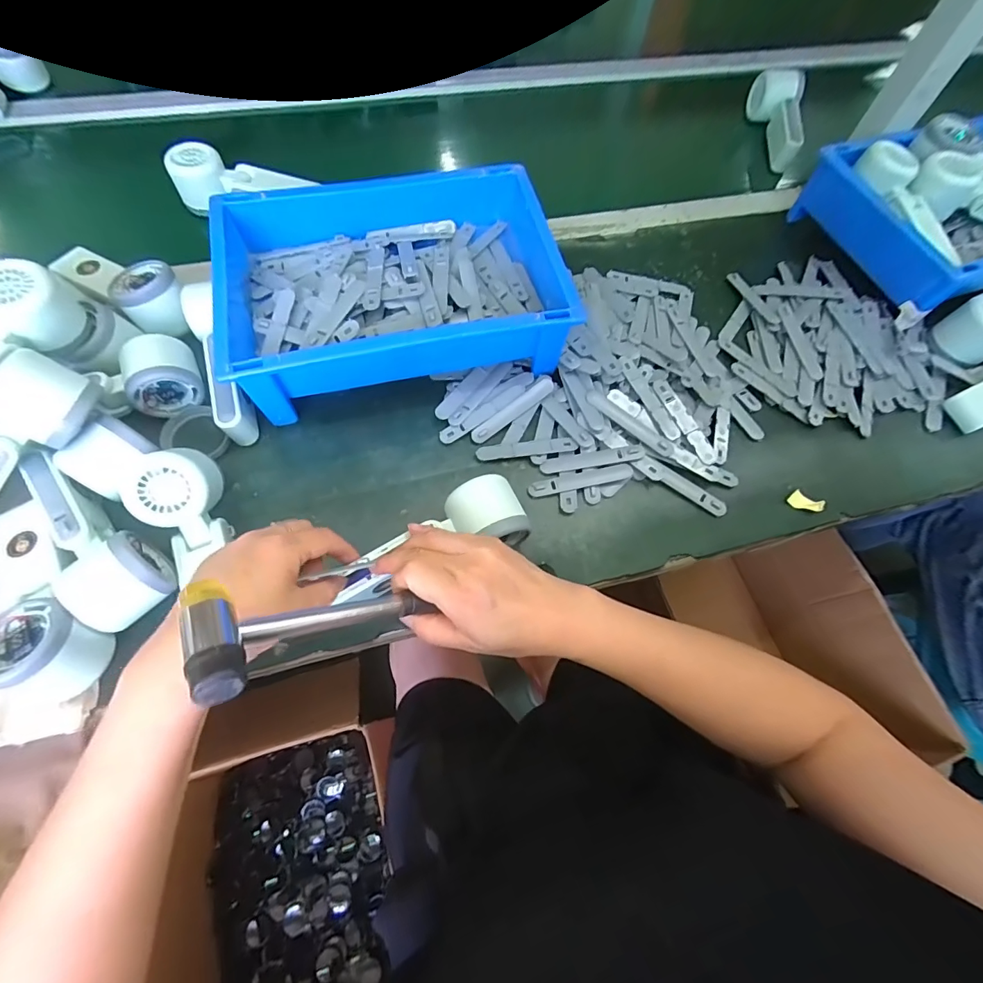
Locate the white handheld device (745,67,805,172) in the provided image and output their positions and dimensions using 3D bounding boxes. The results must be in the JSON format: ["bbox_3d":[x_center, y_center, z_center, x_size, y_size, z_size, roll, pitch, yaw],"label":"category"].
[{"bbox_3d":[0.399,-0.525,0.646,0.055,0.056,0.164,10,65,2],"label":"white handheld device"}]

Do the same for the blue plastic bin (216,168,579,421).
[{"bbox_3d":[-0.093,-0.202,0.447,0.297,0.079,0.214,-12,66,-9],"label":"blue plastic bin"}]

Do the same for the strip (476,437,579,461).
[{"bbox_3d":[0.033,-0.041,0.433,0.093,0.008,0.016,-6,65,-6],"label":"strip"}]

